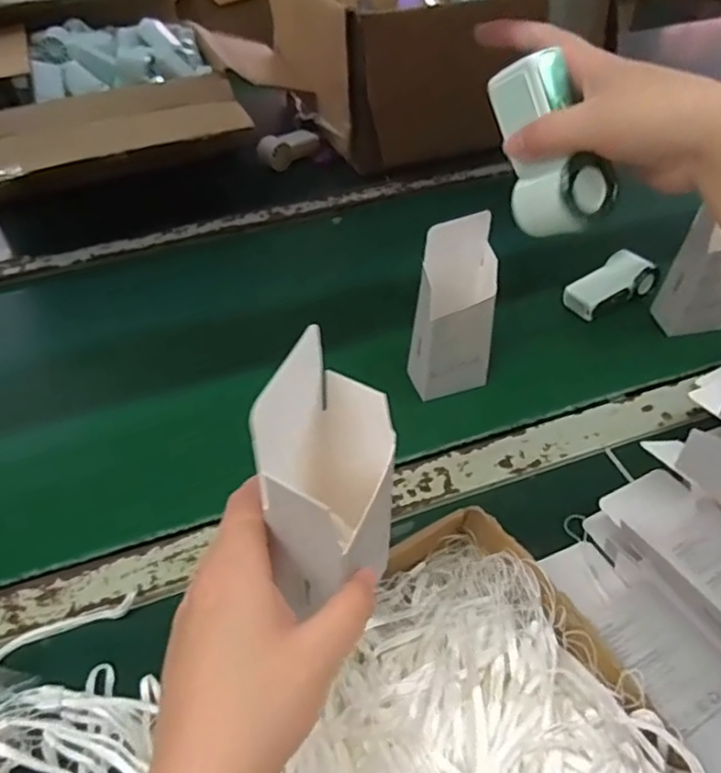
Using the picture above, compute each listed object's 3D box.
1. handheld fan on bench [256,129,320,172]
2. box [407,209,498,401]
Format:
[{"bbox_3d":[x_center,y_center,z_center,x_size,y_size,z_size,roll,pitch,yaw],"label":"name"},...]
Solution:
[{"bbox_3d":[-0.099,-0.329,0.893,0.083,0.037,0.038,-7,45,-4],"label":"handheld fan on bench"},{"bbox_3d":[0.078,-0.056,0.535,0.073,0.156,0.047,-18,47,-15],"label":"box"}]

